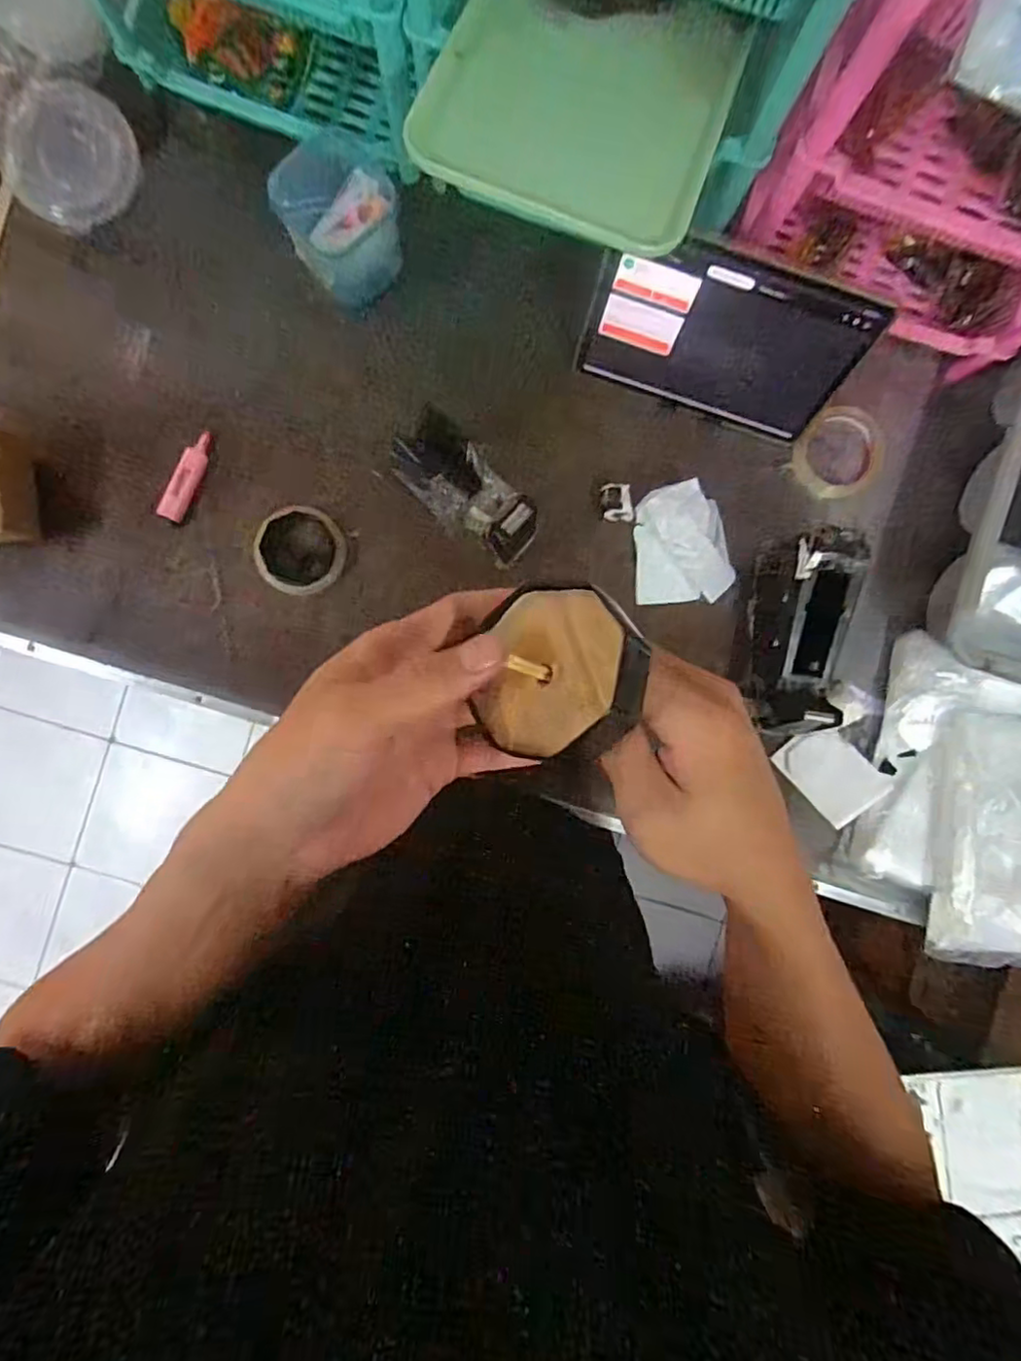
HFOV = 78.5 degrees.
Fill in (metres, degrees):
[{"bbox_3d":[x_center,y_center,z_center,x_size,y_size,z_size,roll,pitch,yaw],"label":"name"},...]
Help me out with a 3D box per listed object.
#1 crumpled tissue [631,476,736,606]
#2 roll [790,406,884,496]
[{"bbox_3d":[0.183,-0.146,0.659,0.095,0.044,0.125,-4,91,-2],"label":"crumpled tissue"},{"bbox_3d":[0.366,-0.253,0.697,0.090,0.027,0.092,0,90,-2],"label":"roll"}]

